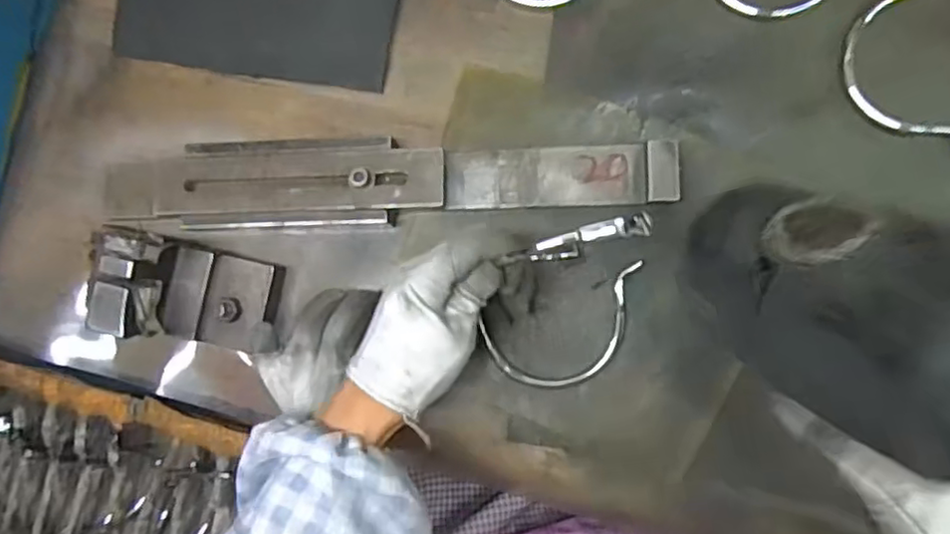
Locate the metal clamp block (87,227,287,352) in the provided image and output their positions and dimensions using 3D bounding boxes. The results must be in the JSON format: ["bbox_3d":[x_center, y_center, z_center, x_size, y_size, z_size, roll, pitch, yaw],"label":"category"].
[{"bbox_3d":[-0.196,0.016,0.429,0.115,0.072,0.068,11,88,9],"label":"metal clamp block"}]

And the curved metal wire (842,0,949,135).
[{"bbox_3d":[0.268,-0.127,0.410,0.069,0.013,0.122,-3,89,16],"label":"curved metal wire"}]

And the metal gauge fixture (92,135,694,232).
[{"bbox_3d":[-0.066,-0.057,0.444,0.385,0.024,0.058,-1,86,8],"label":"metal gauge fixture"}]

